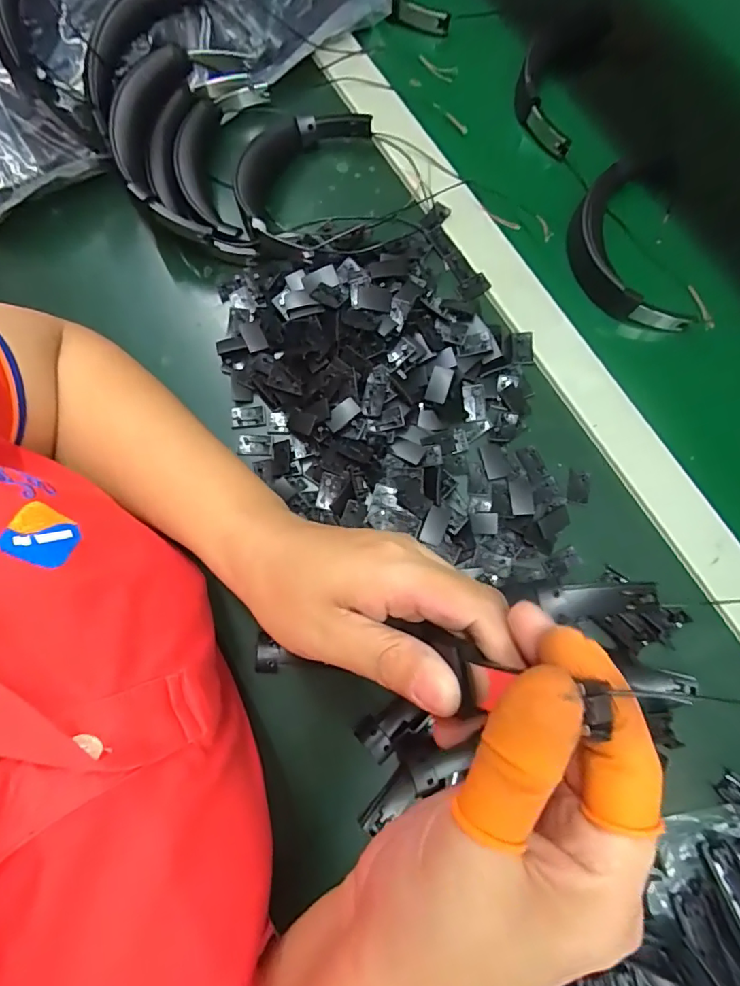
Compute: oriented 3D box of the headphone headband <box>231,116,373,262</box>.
[{"bbox_3d":[-0.059,-0.248,0.394,0.082,0.043,0.149,18,77,4],"label":"headphone headband"}]

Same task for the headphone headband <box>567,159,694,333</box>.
[{"bbox_3d":[0.205,-0.207,0.401,0.090,0.035,0.154,1,76,0],"label":"headphone headband"}]

